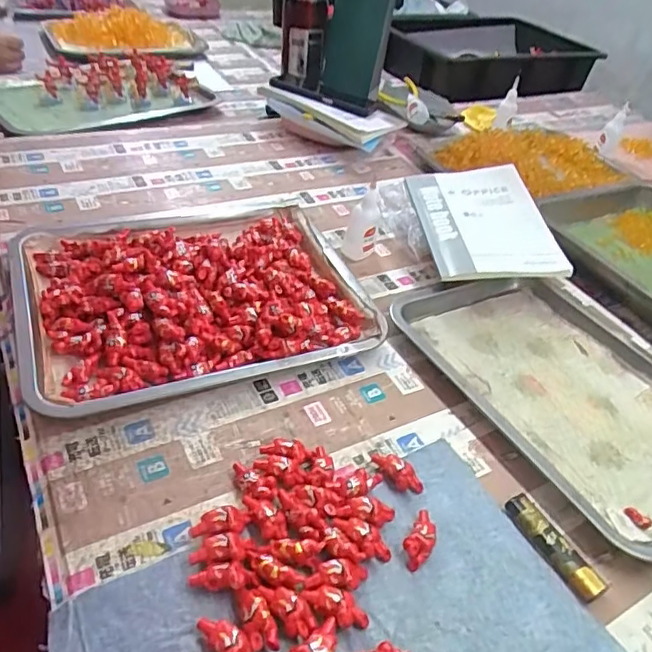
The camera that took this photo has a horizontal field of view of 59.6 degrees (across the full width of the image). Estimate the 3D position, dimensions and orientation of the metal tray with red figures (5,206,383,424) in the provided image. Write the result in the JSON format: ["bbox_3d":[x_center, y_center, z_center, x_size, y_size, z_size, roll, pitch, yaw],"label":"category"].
[{"bbox_3d":[-0.130,-0.042,0.558,0.315,0.053,0.270,-12,44,-23],"label":"metal tray with red figures"}]

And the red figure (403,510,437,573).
[{"bbox_3d":[0.066,0.147,0.390,0.019,0.014,0.042,25,43,19],"label":"red figure"}]

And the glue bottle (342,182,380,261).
[{"bbox_3d":[0.040,-0.113,0.639,0.027,0.085,0.039,30,45,23],"label":"glue bottle"}]

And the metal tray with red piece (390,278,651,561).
[{"bbox_3d":[0.239,0.050,0.534,0.236,0.025,0.304,-16,46,-26],"label":"metal tray with red piece"}]

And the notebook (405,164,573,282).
[{"bbox_3d":[0.178,-0.121,0.648,0.134,0.014,0.196,-6,47,-3],"label":"notebook"}]

